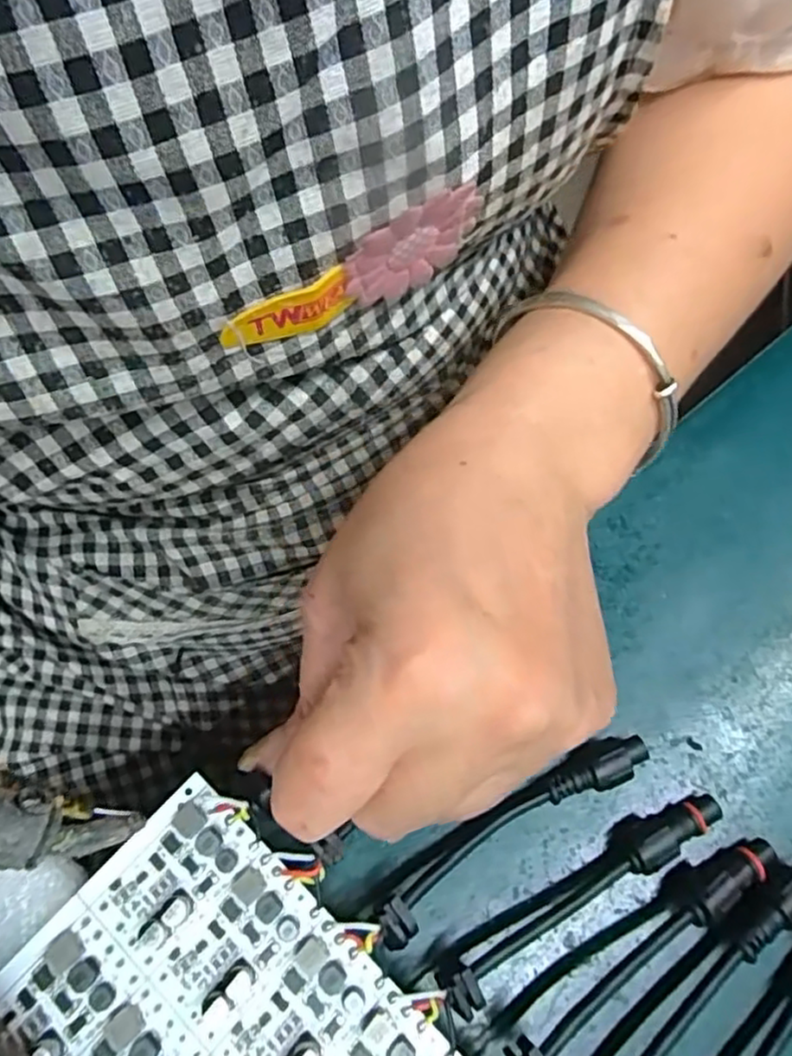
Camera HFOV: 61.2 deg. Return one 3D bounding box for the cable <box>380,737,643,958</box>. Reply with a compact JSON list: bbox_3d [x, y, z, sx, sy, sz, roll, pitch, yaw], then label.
[{"bbox_3d":[0.034,0.085,0.191,0.090,0.025,0.012,-29,70,-12],"label":"cable"}]

